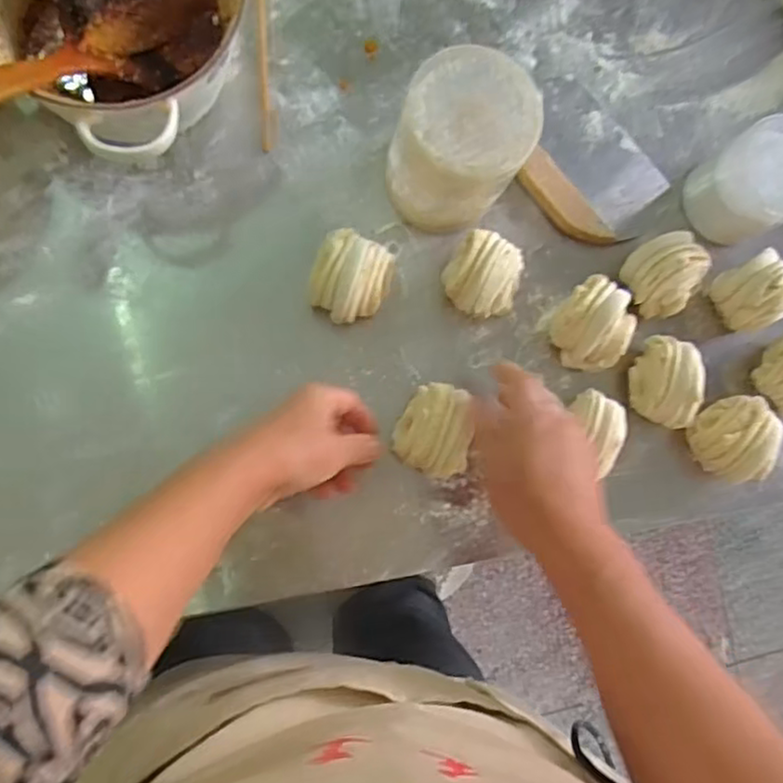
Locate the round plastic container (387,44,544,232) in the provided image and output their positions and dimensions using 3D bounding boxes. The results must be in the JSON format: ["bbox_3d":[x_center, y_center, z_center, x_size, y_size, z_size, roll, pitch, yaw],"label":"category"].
[{"bbox_3d":[0.049,-0.190,0.538,0.093,0.125,0.097,1,84,-8],"label":"round plastic container"}]

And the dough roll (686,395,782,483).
[{"bbox_3d":[0.290,0.040,0.579,0.056,0.060,0.069,-13,86,-9],"label":"dough roll"}]

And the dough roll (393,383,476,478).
[{"bbox_3d":[0.035,0.029,0.532,0.048,0.050,0.067,18,82,-6],"label":"dough roll"}]

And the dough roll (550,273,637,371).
[{"bbox_3d":[0.171,-0.055,0.572,0.060,0.062,0.070,-28,89,-10],"label":"dough roll"}]

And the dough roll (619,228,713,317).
[{"bbox_3d":[0.234,-0.099,0.588,0.063,0.057,0.062,1,84,-8],"label":"dough roll"}]

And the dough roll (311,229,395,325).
[{"bbox_3d":[-0.035,-0.090,0.547,0.062,0.054,0.065,1,84,-8],"label":"dough roll"}]

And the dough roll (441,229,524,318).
[{"bbox_3d":[0.076,-0.094,0.563,0.061,0.059,0.063,1,84,-8],"label":"dough roll"}]

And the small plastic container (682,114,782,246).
[{"bbox_3d":[0.314,-0.179,0.591,0.082,0.082,0.080,-24,88,-10],"label":"small plastic container"}]

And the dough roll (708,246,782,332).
[{"bbox_3d":[0.317,-0.086,0.600,0.051,0.061,0.059,-18,87,-9],"label":"dough roll"}]

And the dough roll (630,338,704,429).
[{"bbox_3d":[0.229,-0.008,0.574,0.040,0.056,0.072,4,84,-8],"label":"dough roll"}]

